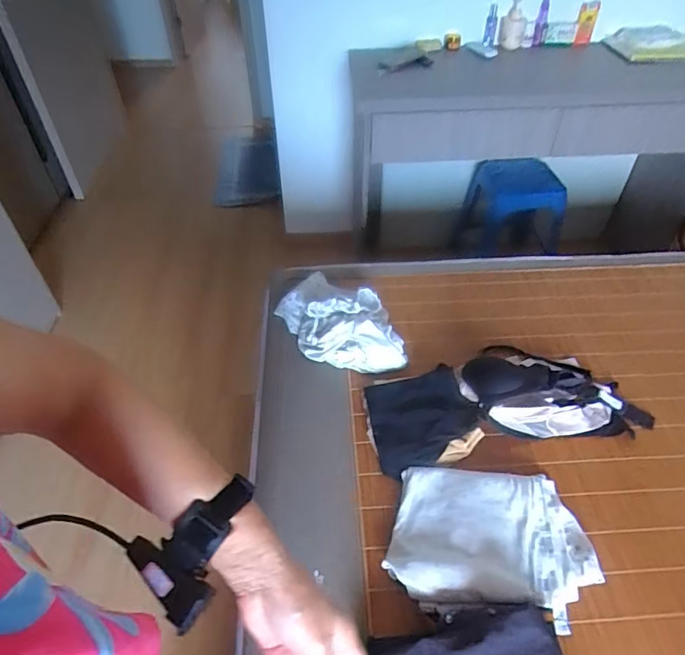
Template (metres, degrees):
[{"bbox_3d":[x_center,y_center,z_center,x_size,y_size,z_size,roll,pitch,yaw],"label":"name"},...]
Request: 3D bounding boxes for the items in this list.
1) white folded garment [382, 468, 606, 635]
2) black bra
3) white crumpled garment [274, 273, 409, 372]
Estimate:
[{"bbox_3d":[0.223,0.319,0.748,0.290,0.051,0.215,5,45,4],"label":"white folded garment"},{"bbox_3d":[0.387,0.102,0.944,0.332,0.082,0.216,-1,45,-2],"label":"black bra"},{"bbox_3d":[-0.003,-0.013,1.043,0.195,0.098,0.293,-22,49,-21],"label":"white crumpled garment"}]

